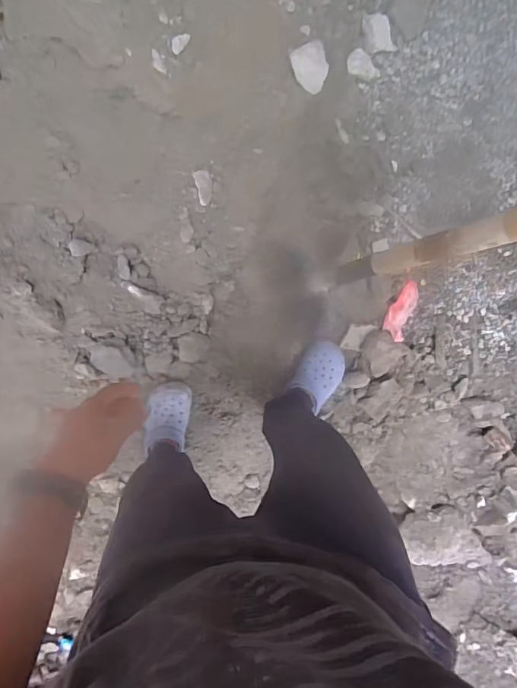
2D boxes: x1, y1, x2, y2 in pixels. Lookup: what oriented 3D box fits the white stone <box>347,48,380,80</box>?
[{"bbox_3d":[0.209,-0.554,0.933,0.068,0.026,0.044,32,93,-5],"label":"white stone"}]

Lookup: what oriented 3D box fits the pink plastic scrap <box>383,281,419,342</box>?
[{"bbox_3d":[0.384,-0.089,1.256,0.060,0.018,0.162,14,113,-4],"label":"pink plastic scrap"}]

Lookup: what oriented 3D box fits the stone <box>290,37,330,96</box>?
[{"bbox_3d":[0.105,-0.552,0.933,0.068,0.023,0.089,-19,96,-1],"label":"stone"}]

